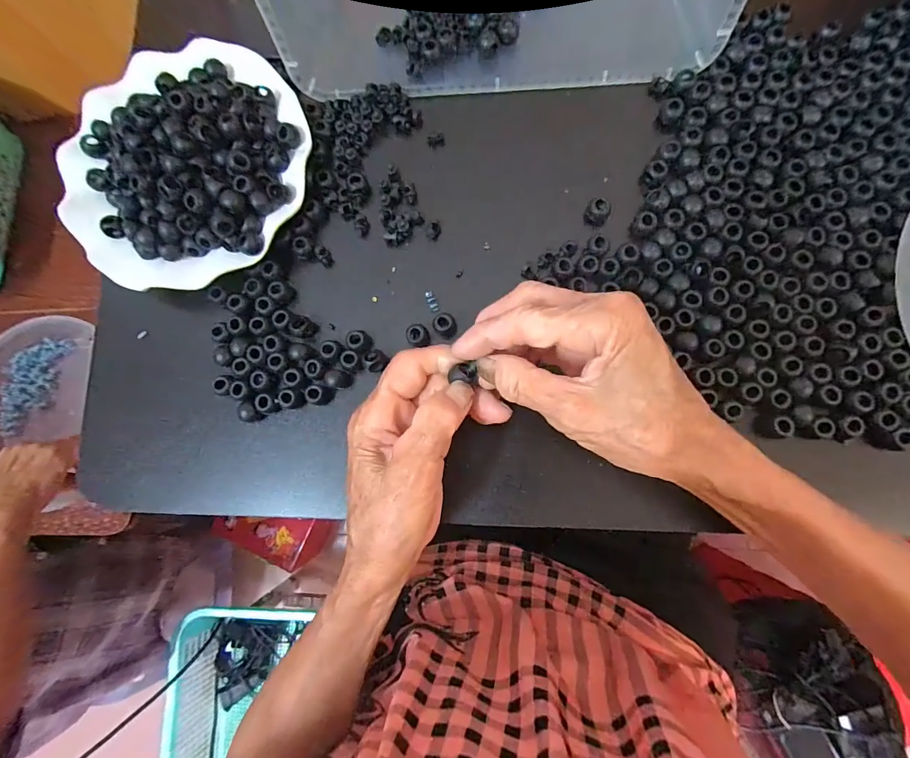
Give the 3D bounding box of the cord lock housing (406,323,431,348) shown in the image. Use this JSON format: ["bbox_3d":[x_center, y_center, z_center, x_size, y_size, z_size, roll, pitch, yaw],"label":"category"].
[{"bbox_3d":[-0.024,-0.029,0.286,0.014,0.011,0.015,-26,81,2],"label":"cord lock housing"}]

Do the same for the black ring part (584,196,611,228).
[{"bbox_3d":[0.097,-0.113,0.288,0.015,0.013,0.014,-1,83,5],"label":"black ring part"}]

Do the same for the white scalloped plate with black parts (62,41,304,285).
[{"bbox_3d":[-0.186,-0.152,0.294,0.161,0.033,0.177,-1,83,5],"label":"white scalloped plate with black parts"}]

